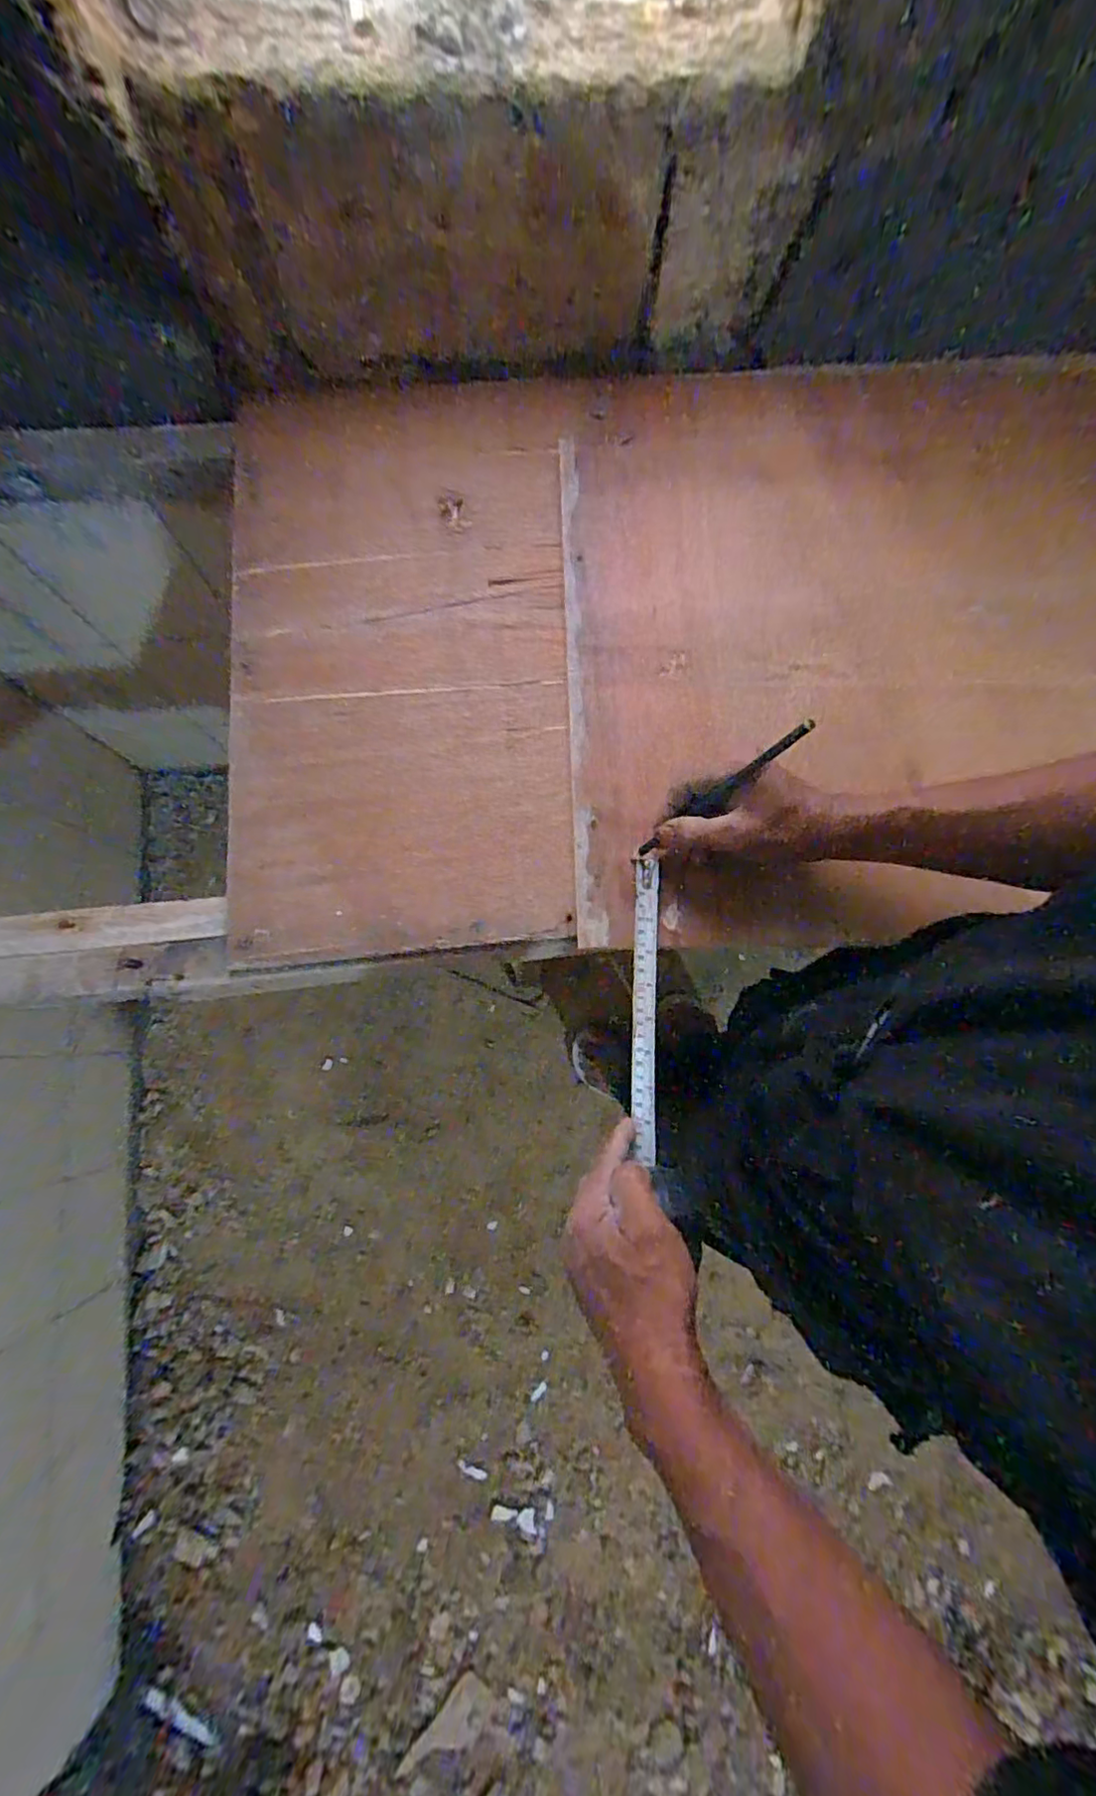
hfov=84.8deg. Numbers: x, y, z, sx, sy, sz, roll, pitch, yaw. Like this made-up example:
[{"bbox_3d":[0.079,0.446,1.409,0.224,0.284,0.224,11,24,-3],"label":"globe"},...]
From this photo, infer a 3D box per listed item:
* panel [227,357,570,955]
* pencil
[{"bbox_3d":[-0.129,-0.234,0.526,0.295,0.016,0.555,-5,77,-2],"label":"panel"},{"bbox_3d":[0.119,-0.071,0.424,0.009,0.154,0.012,-17,73,-49],"label":"pencil"}]

